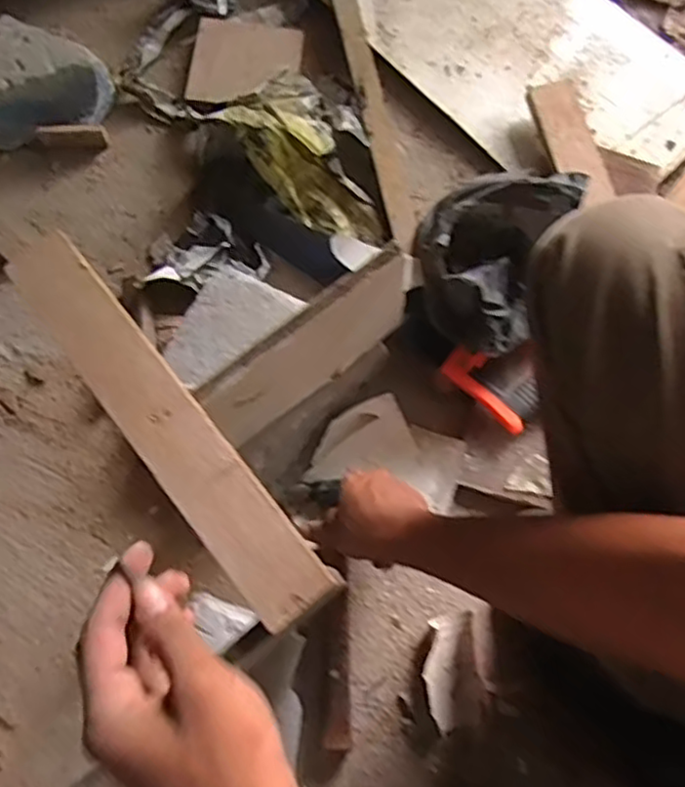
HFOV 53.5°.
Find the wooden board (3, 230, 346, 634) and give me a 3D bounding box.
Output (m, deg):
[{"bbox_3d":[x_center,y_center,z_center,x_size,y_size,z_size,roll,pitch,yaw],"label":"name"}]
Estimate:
[{"bbox_3d":[-0.132,0.015,0.484,0.055,0.020,0.340,-39,79,-9],"label":"wooden board"}]

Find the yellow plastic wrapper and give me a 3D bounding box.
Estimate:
[{"bbox_3d":[-0.030,-0.272,0.752,0.230,0.064,0.133,37,78,9],"label":"yellow plastic wrapper"}]

